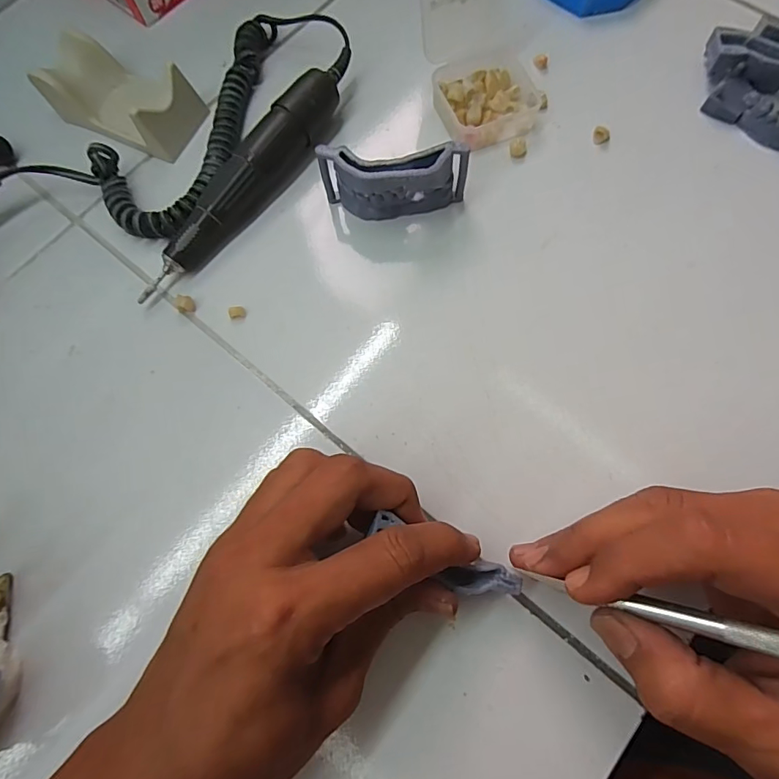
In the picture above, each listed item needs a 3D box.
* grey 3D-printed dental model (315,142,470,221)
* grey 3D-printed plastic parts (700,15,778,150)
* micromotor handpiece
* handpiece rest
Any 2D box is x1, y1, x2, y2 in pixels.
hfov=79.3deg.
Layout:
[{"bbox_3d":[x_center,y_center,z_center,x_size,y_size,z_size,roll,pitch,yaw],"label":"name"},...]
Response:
[{"bbox_3d":[0.003,-0.113,0.265,0.081,0.042,0.020,-1,74,2],"label":"grey 3D-printed dental model"},{"bbox_3d":[0.243,-0.190,0.287,0.096,0.023,0.082,43,80,12],"label":"grey 3D-printed plastic parts"},{"bbox_3d":[-0.086,-0.121,0.278,0.026,0.030,0.162,34,78,11],"label":"micromotor handpiece"},{"bbox_3d":[-0.166,-0.188,0.298,0.084,0.032,0.057,23,76,8],"label":"handpiece rest"}]

